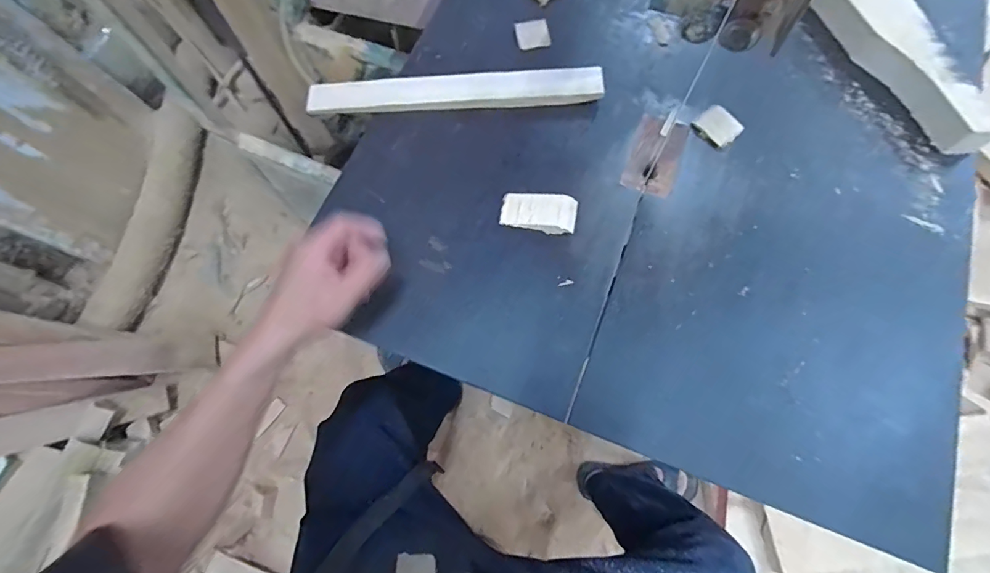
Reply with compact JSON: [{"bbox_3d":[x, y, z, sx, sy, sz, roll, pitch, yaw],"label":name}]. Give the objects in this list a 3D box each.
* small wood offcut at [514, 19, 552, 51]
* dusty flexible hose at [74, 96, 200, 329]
[{"bbox_3d":[0.051,-0.341,0.622,0.046,0.005,0.044,-13,71,-3],"label":"small wood offcut"},{"bbox_3d":[-0.972,-0.209,1.313,0.110,0.105,0.674,10,71,5],"label":"dusty flexible hose"}]

